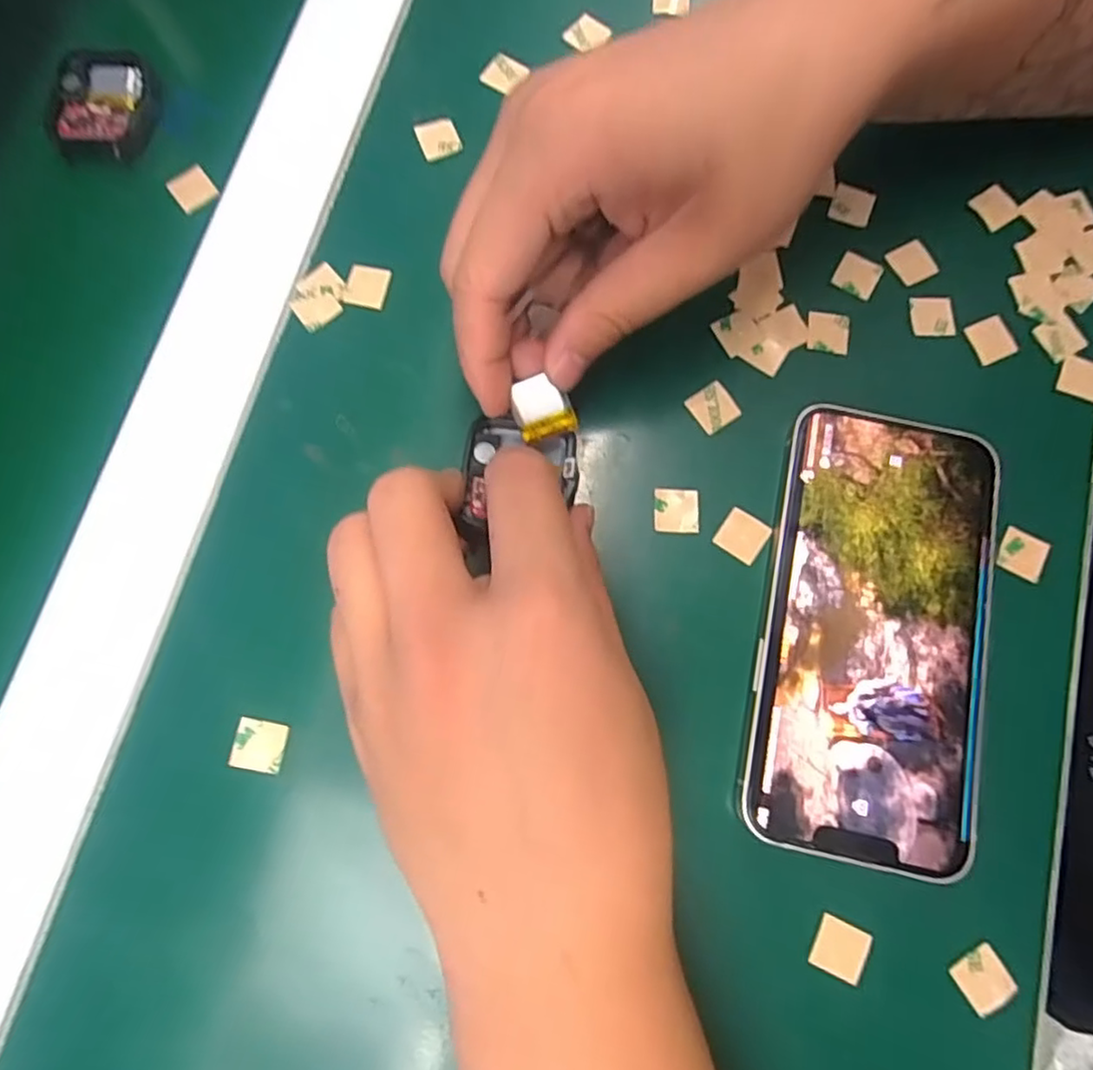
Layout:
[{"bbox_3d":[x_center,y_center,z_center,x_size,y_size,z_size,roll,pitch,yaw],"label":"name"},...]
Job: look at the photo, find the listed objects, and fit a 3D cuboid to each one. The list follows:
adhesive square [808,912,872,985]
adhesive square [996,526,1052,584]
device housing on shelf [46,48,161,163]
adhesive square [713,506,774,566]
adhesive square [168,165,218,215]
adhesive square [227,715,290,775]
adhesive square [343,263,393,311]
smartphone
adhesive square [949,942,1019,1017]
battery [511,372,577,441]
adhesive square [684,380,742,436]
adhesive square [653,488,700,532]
[{"bbox_3d":[0.090,0.127,0.198,0.015,0.004,0.015,24,81,8],"label":"adhesive square"},{"bbox_3d":[0.166,0.006,0.223,0.015,0.004,0.016,27,79,6],"label":"adhesive square"},{"bbox_3d":[-0.176,-0.171,0.257,0.040,0.008,0.047,-6,78,-1],"label":"device housing on shelf"},{"bbox_3d":[0.068,0.000,0.222,0.015,0.004,0.015,34,80,7],"label":"adhesive square"},{"bbox_3d":[-0.140,-0.137,0.254,0.016,0.004,0.017,-36,80,-7],"label":"adhesive square"},{"bbox_3d":[-0.092,0.067,0.206,0.016,0.004,0.015,12,78,3],"label":"adhesive square"},{"bbox_3d":[-0.067,-0.093,0.239,0.016,0.004,0.016,12,78,3],"label":"adhesive square"},{"bbox_3d":[0.109,0.029,0.213,0.072,0.010,0.143,12,78,3],"label":"smartphone"},{"bbox_3d":[0.134,0.136,0.195,0.015,0.004,0.015,-32,80,-6],"label":"adhesive square"},{"bbox_3d":[-0.001,-0.042,0.210,0.018,0.004,0.021,-15,119,7],"label":"battery"},{"bbox_3d":[0.060,-0.046,0.232,0.015,0.004,0.016,-33,80,-6],"label":"adhesive square"},{"bbox_3d":[0.045,-0.009,0.224,0.015,0.004,0.015,2,78,0],"label":"adhesive square"}]

